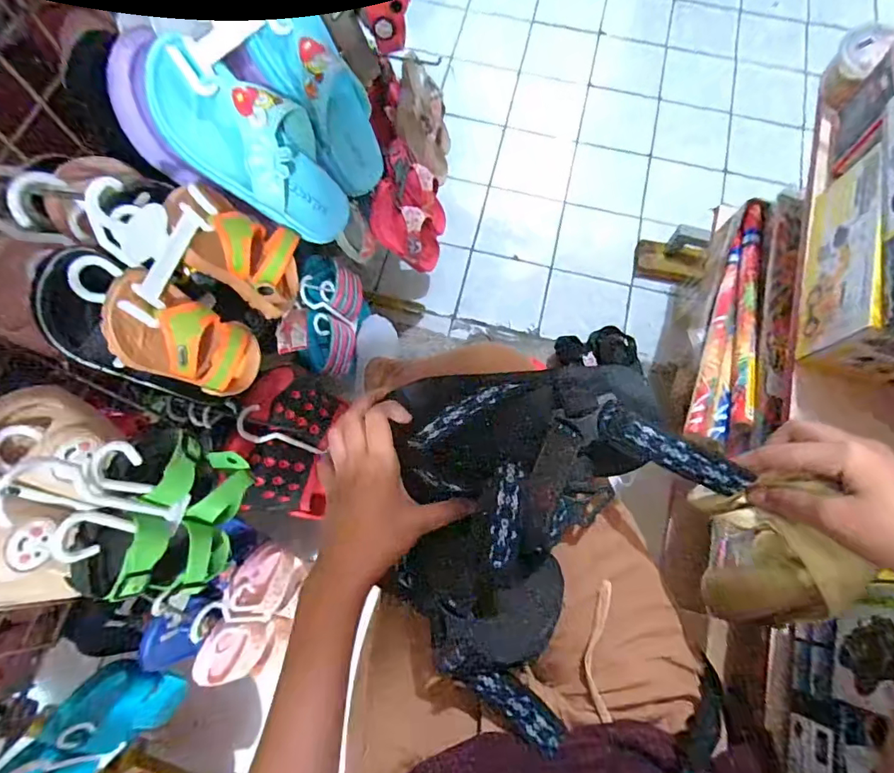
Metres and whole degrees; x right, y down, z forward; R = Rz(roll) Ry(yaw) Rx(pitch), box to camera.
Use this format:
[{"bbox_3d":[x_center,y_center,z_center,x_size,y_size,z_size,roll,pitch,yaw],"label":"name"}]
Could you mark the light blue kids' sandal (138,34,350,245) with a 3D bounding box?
[{"bbox_3d":[-0.153,-0.198,0.413,0.056,0.183,0.072,4,67,43],"label":"light blue kids' sandal"}]

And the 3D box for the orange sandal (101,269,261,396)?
[{"bbox_3d":[-0.211,-0.035,0.414,0.036,0.141,0.065,4,70,32],"label":"orange sandal"}]

